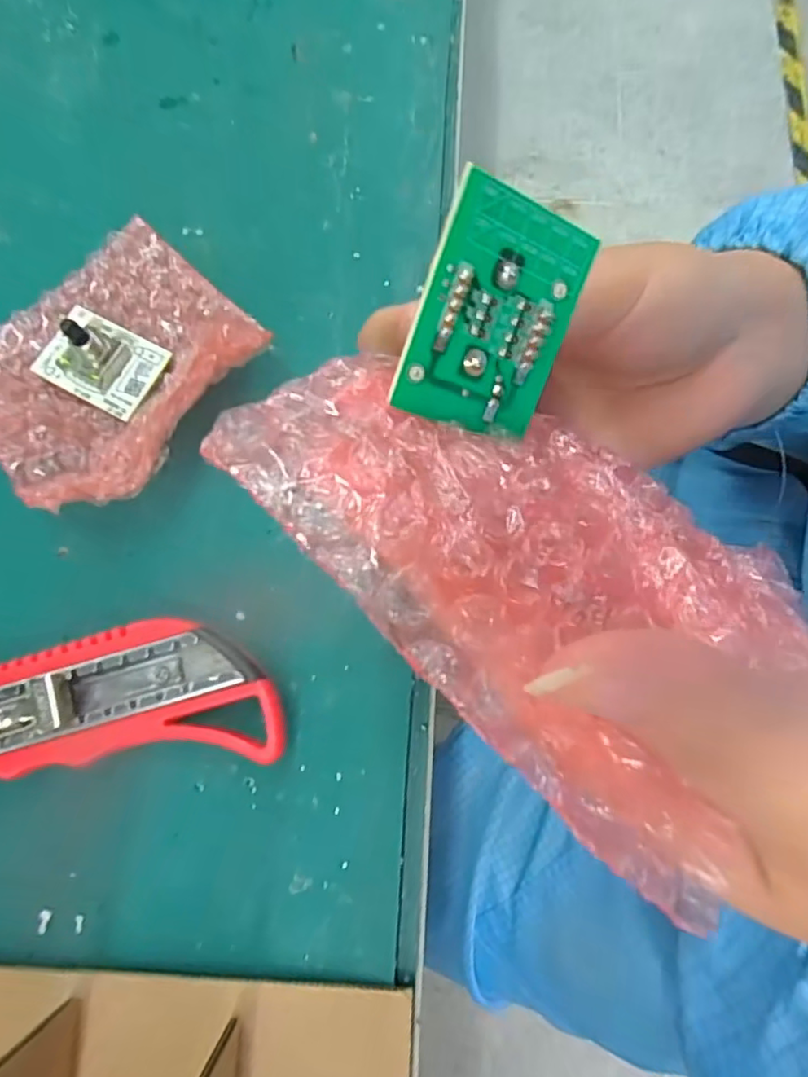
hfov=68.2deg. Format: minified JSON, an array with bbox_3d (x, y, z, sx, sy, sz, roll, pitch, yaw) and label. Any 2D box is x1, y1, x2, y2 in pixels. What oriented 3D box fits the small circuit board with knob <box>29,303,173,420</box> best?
[{"bbox_3d":[-0.109,-0.067,0.208,0.041,0.020,0.030,28,76,7],"label":"small circuit board with knob"}]

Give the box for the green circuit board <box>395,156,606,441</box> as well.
[{"bbox_3d":[0.017,-0.041,0.111,0.029,0.004,0.040,13,106,-26],"label":"green circuit board"}]

